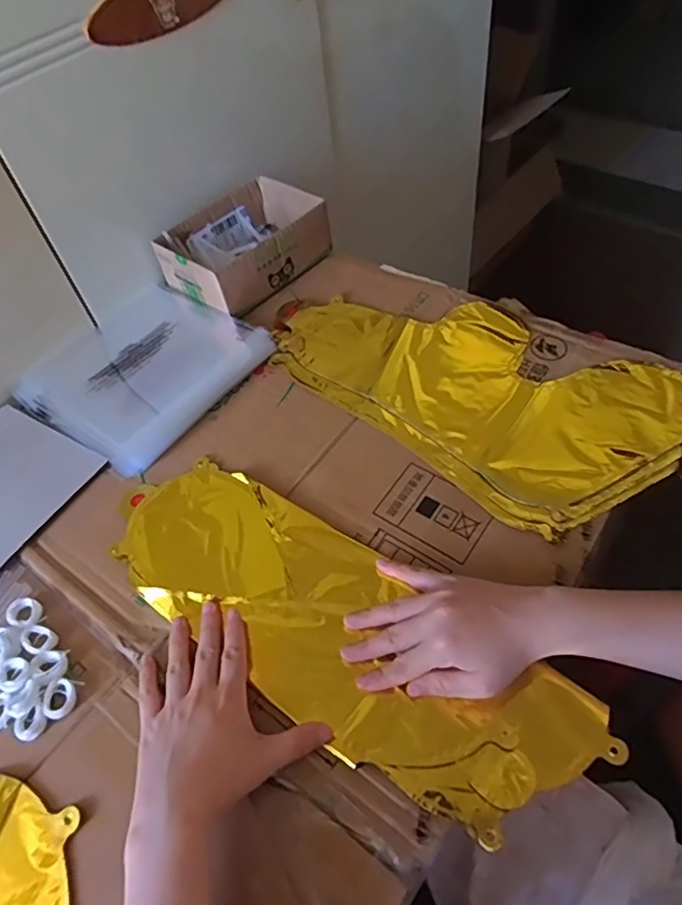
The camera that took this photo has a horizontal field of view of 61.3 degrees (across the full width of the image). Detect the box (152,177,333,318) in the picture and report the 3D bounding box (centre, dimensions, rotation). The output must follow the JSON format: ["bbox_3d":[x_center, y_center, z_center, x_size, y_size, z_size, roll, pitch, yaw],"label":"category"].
[{"bbox_3d":[-0.122,-0.265,0.729,0.147,0.062,0.190,34,63,26],"label":"box"}]

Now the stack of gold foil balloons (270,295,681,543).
[{"bbox_3d":[0.136,-0.079,0.590,0.395,0.013,0.230,37,65,27],"label":"stack of gold foil balloons"}]

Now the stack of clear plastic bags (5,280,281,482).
[{"bbox_3d":[-0.220,-0.101,0.633,0.211,0.017,0.222,30,61,24],"label":"stack of clear plastic bags"}]

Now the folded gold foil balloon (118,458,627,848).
[{"bbox_3d":[-0.013,0.130,0.460,0.414,0.015,0.133,32,62,25],"label":"folded gold foil balloon"}]

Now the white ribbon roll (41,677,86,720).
[{"bbox_3d":[-0.210,0.183,0.431,0.023,0.006,0.029,4,54,8],"label":"white ribbon roll"}]

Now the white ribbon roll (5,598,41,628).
[{"bbox_3d":[-0.263,0.133,0.477,0.029,0.007,0.024,27,61,23],"label":"white ribbon roll"}]

